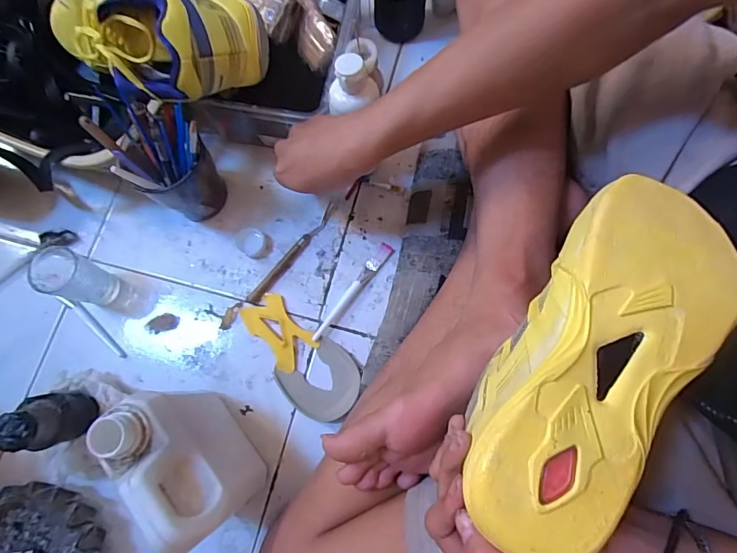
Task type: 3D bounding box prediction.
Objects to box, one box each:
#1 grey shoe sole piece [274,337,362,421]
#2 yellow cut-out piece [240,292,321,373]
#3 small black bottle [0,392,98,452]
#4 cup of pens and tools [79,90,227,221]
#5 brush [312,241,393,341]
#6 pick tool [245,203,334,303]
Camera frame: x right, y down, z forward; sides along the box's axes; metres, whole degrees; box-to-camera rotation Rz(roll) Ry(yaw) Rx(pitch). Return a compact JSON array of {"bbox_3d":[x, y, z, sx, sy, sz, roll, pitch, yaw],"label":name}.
[{"bbox_3d":[-0.050,0.117,0.479,0.079,0.009,0.079,-40,78,-8],"label":"grey shoe sole piece"},{"bbox_3d":[-0.102,0.061,0.501,0.052,0.008,0.089,-38,77,-8],"label":"yellow cut-out piece"},{"bbox_3d":[-0.298,0.136,0.418,0.046,0.098,0.048,0,76,2],"label":"small black bottle"},{"bbox_3d":[-0.215,-0.122,0.484,0.085,0.142,0.092,-39,78,-8],"label":"cup of pens and tools"},{"bbox_3d":[-0.017,0.018,0.507,0.016,0.009,0.138,36,80,10],"label":"brush"},{"bbox_3d":[-0.090,-0.028,0.521,0.014,0.006,0.150,38,80,11],"label":"pick tool"}]

